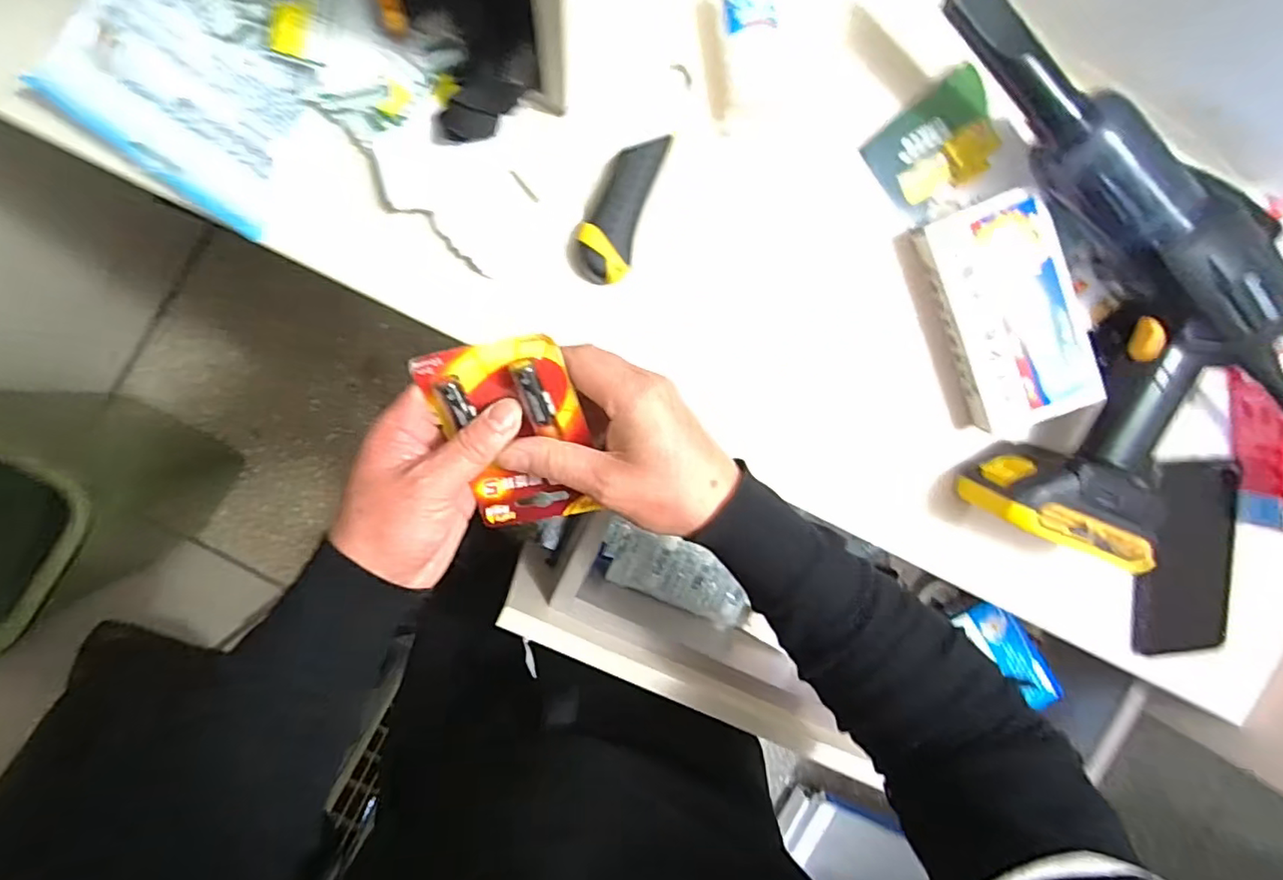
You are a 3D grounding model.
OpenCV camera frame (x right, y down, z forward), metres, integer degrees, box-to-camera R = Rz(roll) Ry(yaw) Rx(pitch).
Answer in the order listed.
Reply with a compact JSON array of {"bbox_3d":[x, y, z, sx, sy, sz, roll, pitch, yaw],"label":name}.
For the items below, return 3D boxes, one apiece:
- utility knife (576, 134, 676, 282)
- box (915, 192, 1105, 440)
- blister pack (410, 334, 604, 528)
[{"bbox_3d":[-0.013,-0.159,0.399,0.038,0.014,0.101,22,94,-8],"label":"utility knife"},{"bbox_3d":[0.257,-0.090,0.421,0.080,0.045,0.154,-20,97,17],"label":"box"},{"bbox_3d":[-0.070,0.000,0.336,0.079,0.019,0.115,-11,121,7],"label":"blister pack"}]

